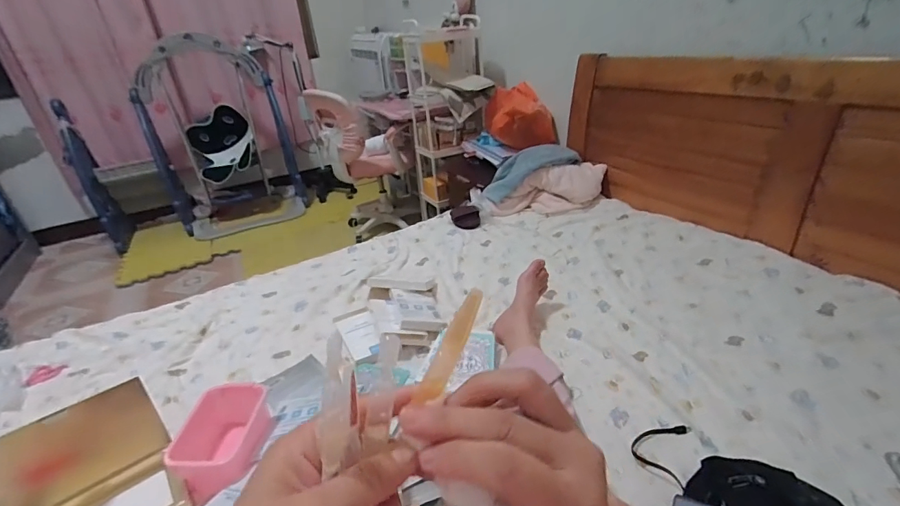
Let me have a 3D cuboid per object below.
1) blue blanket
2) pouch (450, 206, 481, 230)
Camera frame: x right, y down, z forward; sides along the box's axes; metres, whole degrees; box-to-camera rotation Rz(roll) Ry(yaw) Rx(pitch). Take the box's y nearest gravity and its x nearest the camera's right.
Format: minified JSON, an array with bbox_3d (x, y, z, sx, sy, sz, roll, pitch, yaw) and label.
[{"bbox_3d":[0.292,-0.310,1.590,0.407,0.107,0.185,-30,33,-11],"label":"blue blanket"},{"bbox_3d":[0.055,-0.128,1.498,0.097,0.042,0.132,-9,28,-6],"label":"pouch"}]

